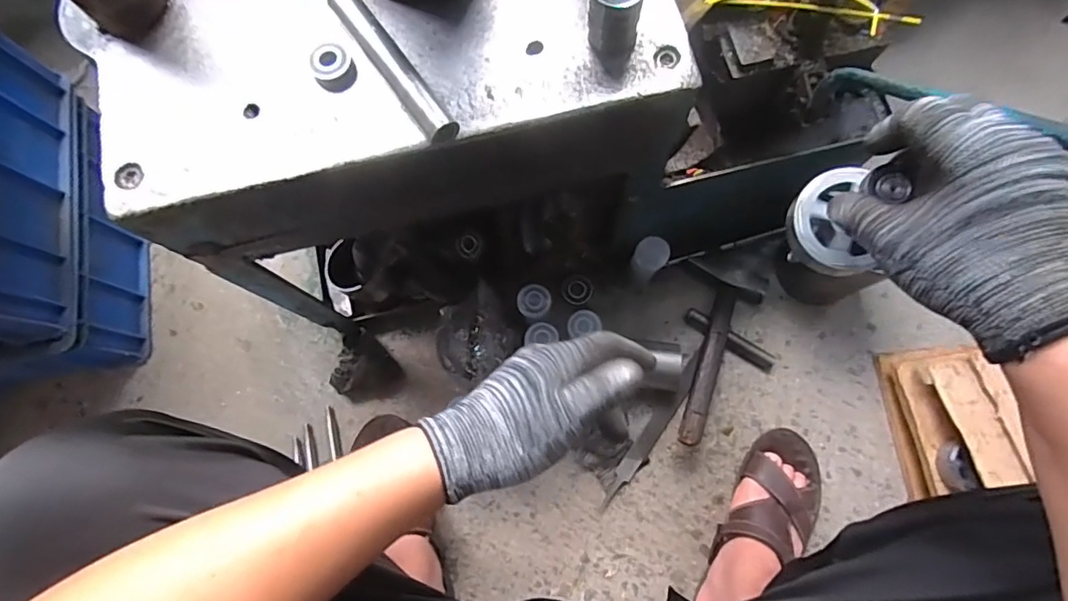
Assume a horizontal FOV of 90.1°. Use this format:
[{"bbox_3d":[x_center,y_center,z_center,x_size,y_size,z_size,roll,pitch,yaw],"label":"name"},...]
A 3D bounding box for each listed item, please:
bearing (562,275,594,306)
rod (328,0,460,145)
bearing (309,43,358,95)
[{"bbox_3d":[0.066,-0.016,0.807,0.046,0.010,0.043,12,77,4],"label":"bearing"},{"bbox_3d":[-0.108,-0.178,0.406,0.023,0.025,0.146,-36,78,-7],"label":"rod"},{"bbox_3d":[-0.155,-0.181,0.413,0.031,0.014,0.033,0,76,1],"label":"bearing"}]

